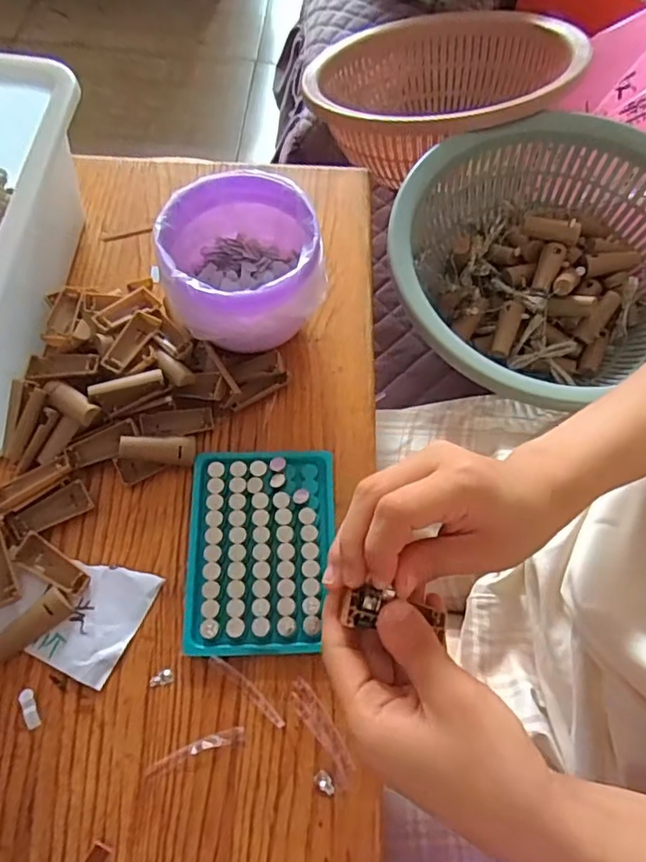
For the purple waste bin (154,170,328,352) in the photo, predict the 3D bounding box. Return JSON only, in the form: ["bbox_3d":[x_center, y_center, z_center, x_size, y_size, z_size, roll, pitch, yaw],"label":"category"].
[{"bbox_3d":[-0.055,-0.114,0.425,0.109,0.080,0.111,-12,65,-8],"label":"purple waste bin"}]

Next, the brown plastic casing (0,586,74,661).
[{"bbox_3d":[-0.179,0.118,0.358,0.050,0.011,0.018,-36,71,-18],"label":"brown plastic casing"}]

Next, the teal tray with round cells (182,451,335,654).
[{"bbox_3d":[-0.041,0.075,0.383,0.093,0.008,0.129,0,64,-2],"label":"teal tray with round cells"}]

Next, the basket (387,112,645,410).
[{"bbox_3d":[0.189,-0.150,0.531,0.282,0.114,0.243,-34,70,-17],"label":"basket"}]

